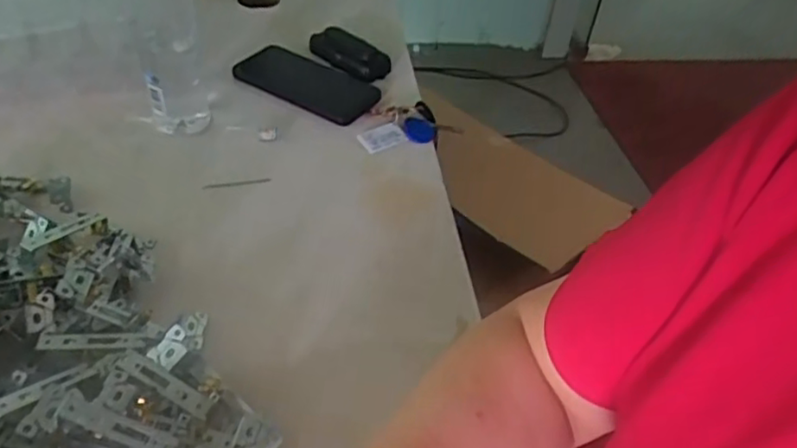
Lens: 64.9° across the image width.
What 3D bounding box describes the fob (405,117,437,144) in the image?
[{"bbox_3d":[0.022,-0.101,0.684,0.034,0.013,0.026,17,45,11],"label":"fob"}]

